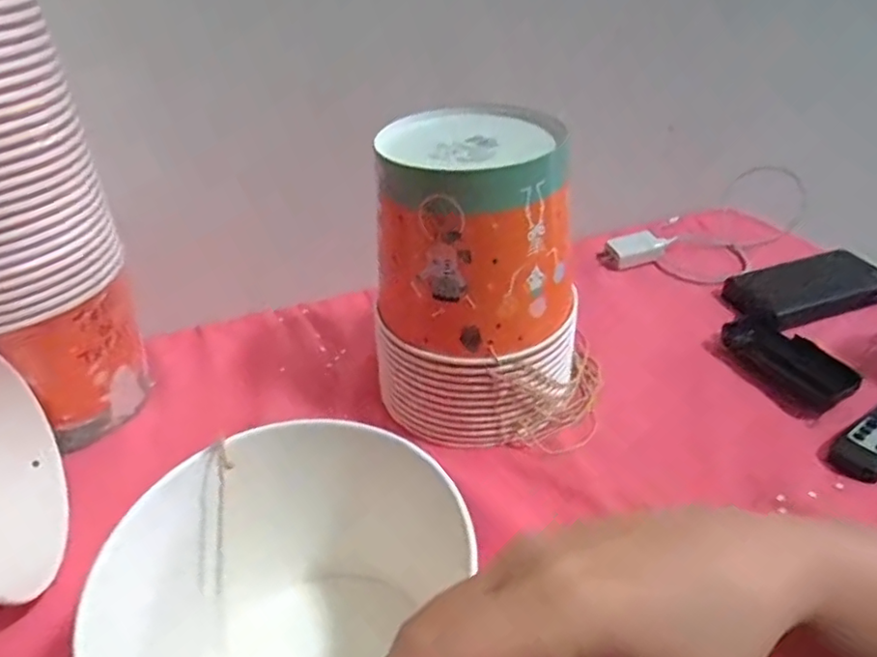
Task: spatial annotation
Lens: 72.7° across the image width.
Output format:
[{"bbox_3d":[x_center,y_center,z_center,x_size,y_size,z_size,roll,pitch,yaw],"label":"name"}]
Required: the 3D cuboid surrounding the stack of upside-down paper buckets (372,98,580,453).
[{"bbox_3d":[0.034,-0.045,0.459,0.146,0.210,0.155,5,38,11],"label":"stack of upside-down paper buckets"}]

